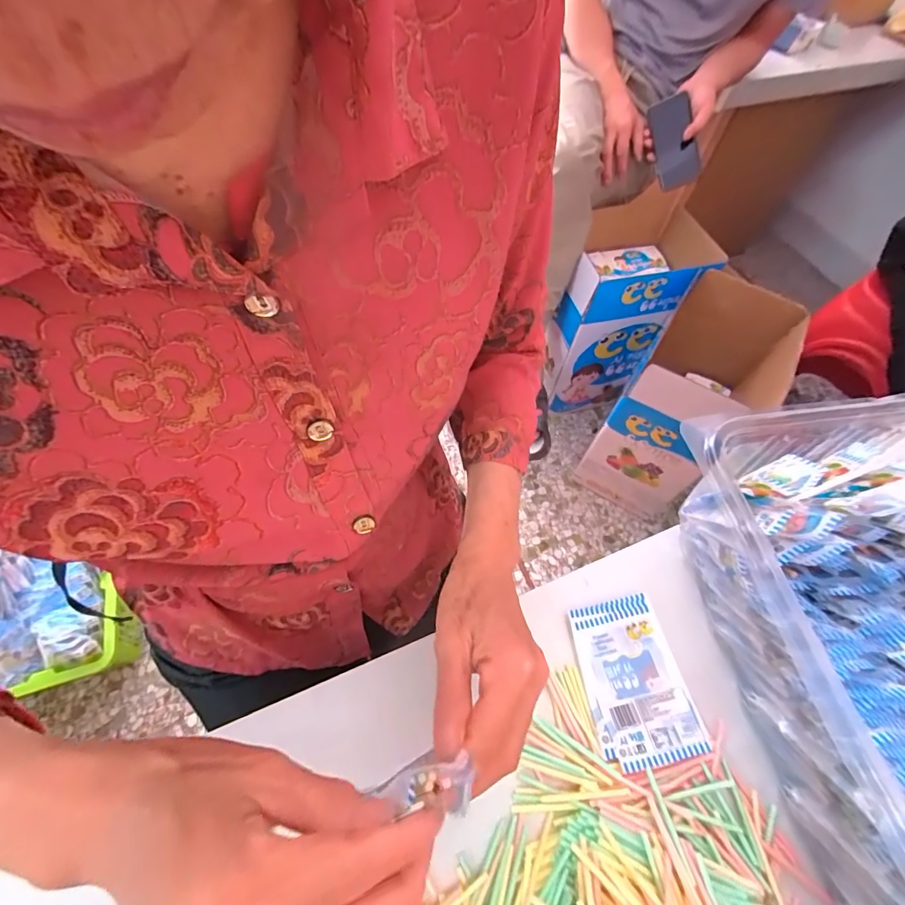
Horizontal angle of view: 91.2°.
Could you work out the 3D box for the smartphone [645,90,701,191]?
[{"bbox_3d":[0.422,-0.592,0.847,0.014,0.072,0.157,-22,101,-49],"label":"smartphone"}]

